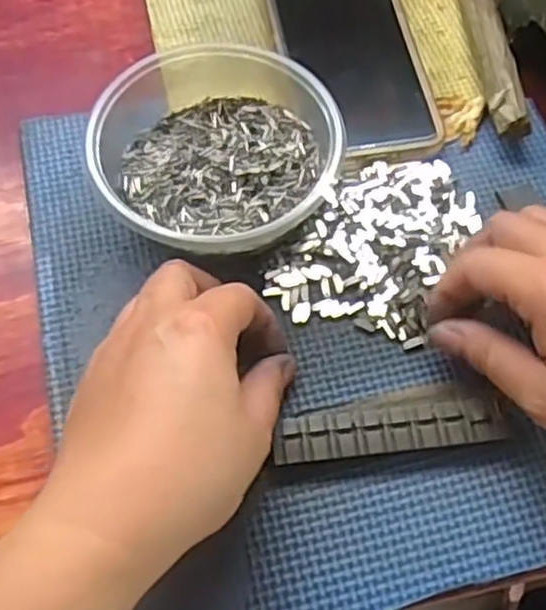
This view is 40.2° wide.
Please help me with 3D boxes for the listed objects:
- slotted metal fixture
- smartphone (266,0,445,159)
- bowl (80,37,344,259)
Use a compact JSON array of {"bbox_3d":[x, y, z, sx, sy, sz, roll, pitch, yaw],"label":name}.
[{"bbox_3d":[0.049,0.051,0.317,0.095,0.012,0.028,-8,63,-7],"label":"slotted metal fixture"},{"bbox_3d":[0.041,-0.145,0.413,0.073,0.006,0.152,-10,63,-7],"label":"smartphone"},{"bbox_3d":[-0.032,-0.068,0.354,0.113,0.046,0.109,1,62,-1],"label":"bowl"}]

